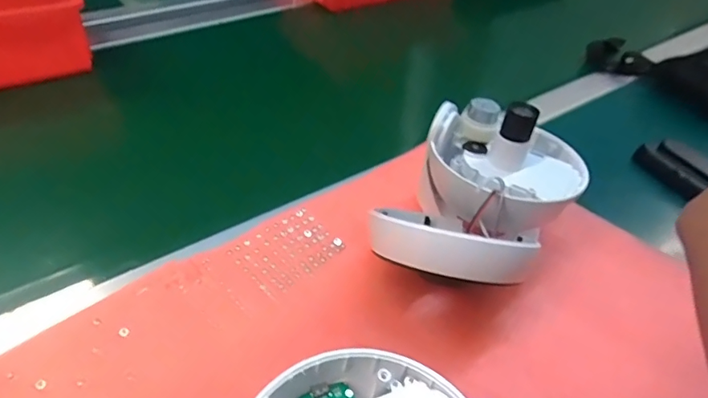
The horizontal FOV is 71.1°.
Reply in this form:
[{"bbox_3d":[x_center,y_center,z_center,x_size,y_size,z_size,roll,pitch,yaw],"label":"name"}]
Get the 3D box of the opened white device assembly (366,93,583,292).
[{"bbox_3d":[0.096,0.007,0.371,0.116,0.105,0.192,23,45,19],"label":"opened white device assembly"}]

